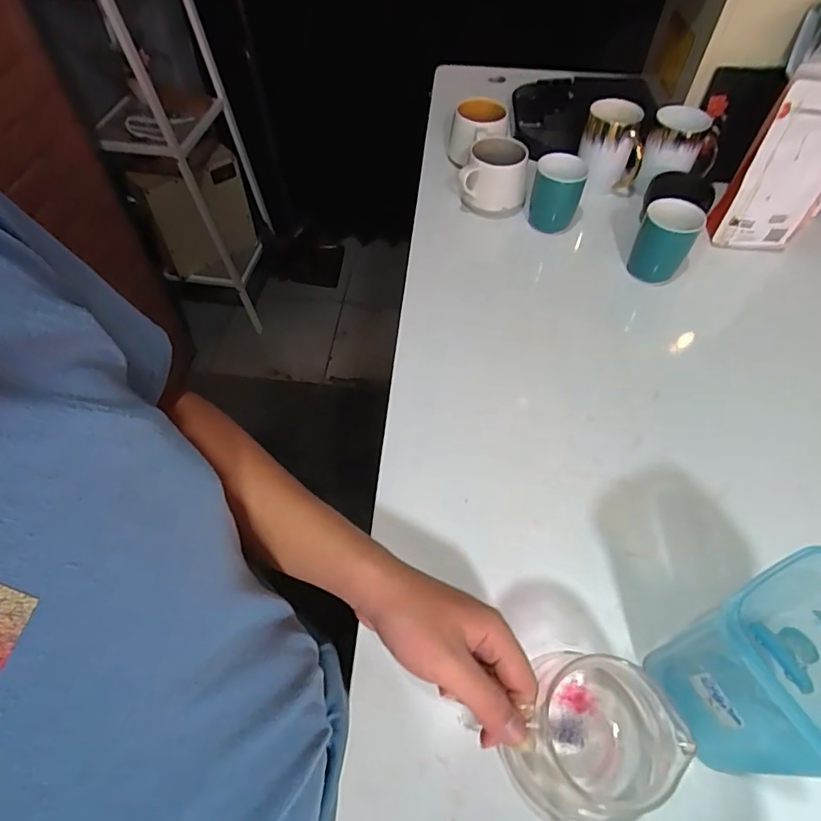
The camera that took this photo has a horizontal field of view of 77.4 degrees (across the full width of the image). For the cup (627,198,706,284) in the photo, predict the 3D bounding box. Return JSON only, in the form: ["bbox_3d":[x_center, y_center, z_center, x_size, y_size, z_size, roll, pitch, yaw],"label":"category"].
[{"bbox_3d":[0.309,-0.204,0.631,0.063,0.090,0.062,26,58,16],"label":"cup"}]

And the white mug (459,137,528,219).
[{"bbox_3d":[0.114,-0.324,0.715,0.092,0.073,0.095,4,55,2],"label":"white mug"}]

